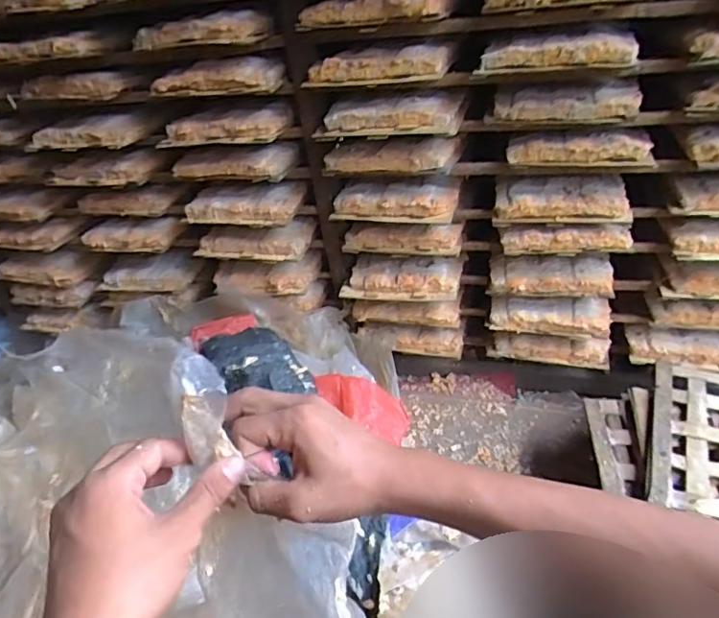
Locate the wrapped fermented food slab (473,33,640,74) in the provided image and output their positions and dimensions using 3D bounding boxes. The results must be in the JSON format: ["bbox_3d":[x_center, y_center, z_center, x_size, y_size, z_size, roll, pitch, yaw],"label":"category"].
[{"bbox_3d":[0.293,-0.391,0.818,0.215,0.037,0.112,2,36,12],"label":"wrapped fermented food slab"}]

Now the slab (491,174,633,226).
[{"bbox_3d":[0.355,-0.198,0.966,0.218,0.046,0.120,3,36,12],"label":"slab"}]

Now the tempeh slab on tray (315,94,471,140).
[{"bbox_3d":[0.051,-0.328,0.913,0.240,0.044,0.110,4,36,14],"label":"tempeh slab on tray"}]

